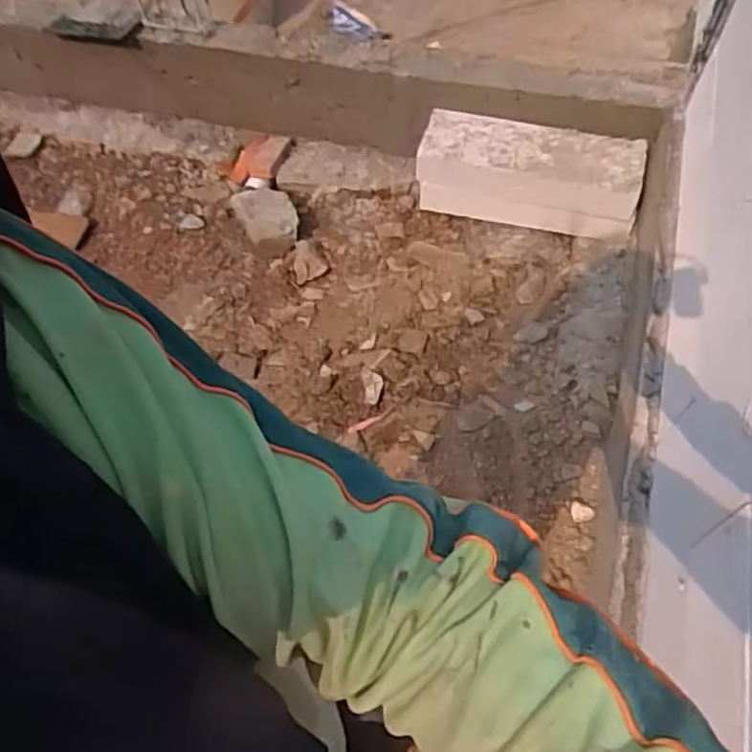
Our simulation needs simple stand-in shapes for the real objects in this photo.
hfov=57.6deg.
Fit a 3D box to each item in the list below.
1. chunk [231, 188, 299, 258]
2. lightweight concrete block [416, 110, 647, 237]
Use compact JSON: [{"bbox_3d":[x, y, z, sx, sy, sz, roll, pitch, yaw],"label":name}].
[{"bbox_3d":[-0.285,-0.413,1.808,0.145,0.081,0.213,-21,60,-8],"label":"chunk"},{"bbox_3d":[0.394,-0.518,1.763,0.547,0.234,0.162,6,60,7],"label":"lightweight concrete block"}]

